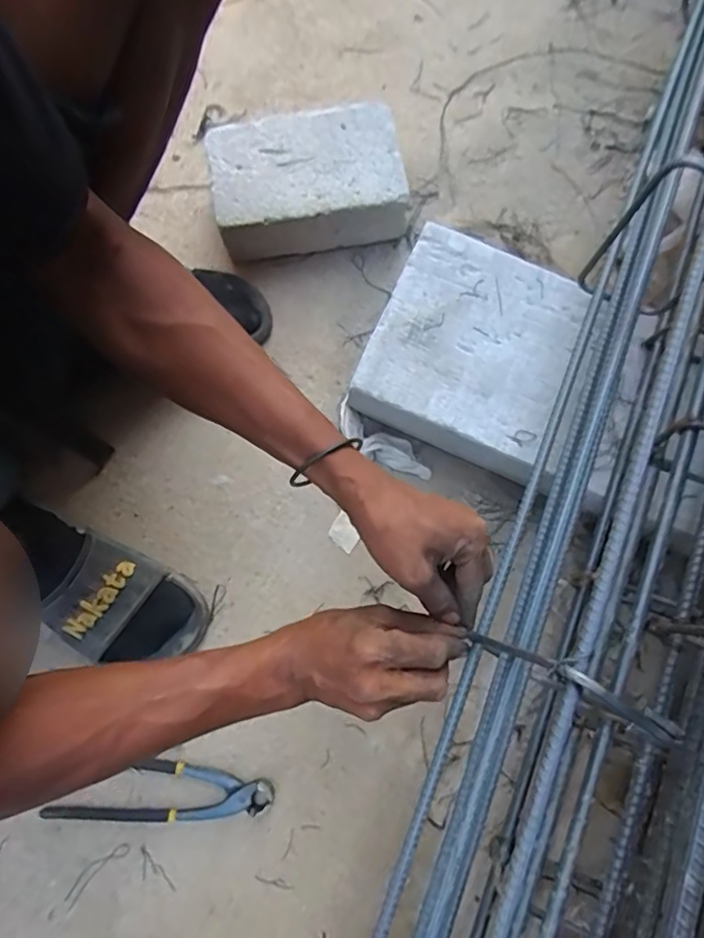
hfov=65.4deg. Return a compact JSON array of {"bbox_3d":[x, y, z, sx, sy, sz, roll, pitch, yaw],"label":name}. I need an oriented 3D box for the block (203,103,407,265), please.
[{"bbox_3d":[-0.049,-0.312,0.611,0.197,0.078,0.135,-12,79,-3],"label":"block"}]

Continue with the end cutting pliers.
[{"bbox_3d":[-0.181,0.308,0.521,0.210,0.009,0.055,2,78,0],"label":"end cutting pliers"}]

